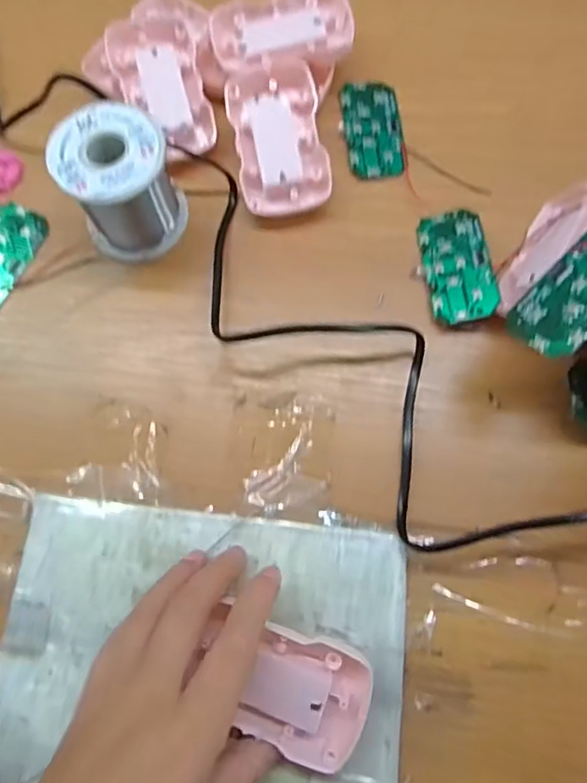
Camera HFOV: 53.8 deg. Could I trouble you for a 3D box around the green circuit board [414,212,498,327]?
[{"bbox_3d":[0.096,-0.074,0.341,0.037,0.004,0.073,-11,67,13],"label":"green circuit board"}]

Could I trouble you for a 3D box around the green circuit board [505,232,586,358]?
[{"bbox_3d":[0.135,-0.048,0.269,0.072,0.004,0.038,-45,53,2],"label":"green circuit board"}]

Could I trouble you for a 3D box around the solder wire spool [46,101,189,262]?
[{"bbox_3d":[-0.099,-0.119,0.334,0.060,0.063,0.057,-1,73,2],"label":"solder wire spool"}]

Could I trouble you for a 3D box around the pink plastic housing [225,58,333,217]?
[{"bbox_3d":[-0.009,-0.157,0.359,0.054,0.019,0.093,-10,89,3],"label":"pink plastic housing"}]

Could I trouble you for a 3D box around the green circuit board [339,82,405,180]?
[{"bbox_3d":[0.051,-0.171,0.377,0.037,0.004,0.072,-6,73,0],"label":"green circuit board"}]

